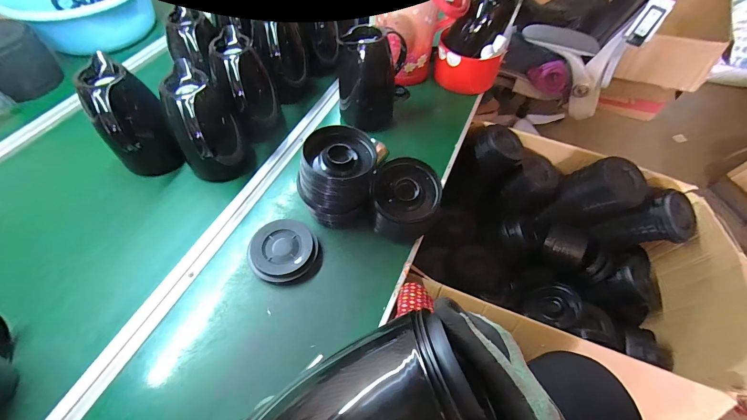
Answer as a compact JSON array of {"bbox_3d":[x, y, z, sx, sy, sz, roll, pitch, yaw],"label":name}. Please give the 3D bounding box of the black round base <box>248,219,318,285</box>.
[{"bbox_3d":[-0.162,0.075,0.583,0.114,0.028,0.112,2,57,-3],"label":"black round base"}]

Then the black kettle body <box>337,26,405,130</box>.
[{"bbox_3d":[-0.002,-0.293,0.729,0.146,0.212,0.106,3,57,1],"label":"black kettle body"}]

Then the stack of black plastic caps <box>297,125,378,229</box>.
[{"bbox_3d":[-0.061,-0.055,0.588,0.131,0.157,0.117,6,57,3],"label":"stack of black plastic caps"}]

